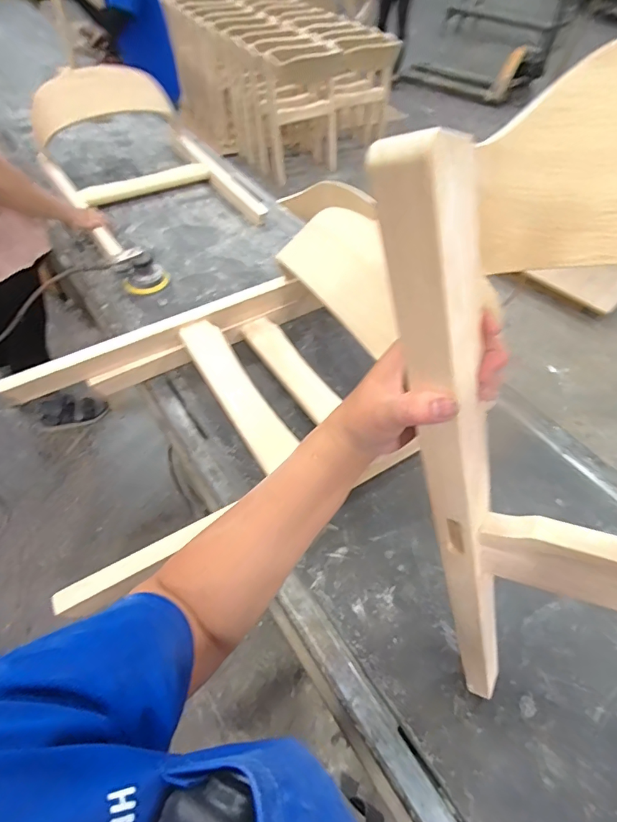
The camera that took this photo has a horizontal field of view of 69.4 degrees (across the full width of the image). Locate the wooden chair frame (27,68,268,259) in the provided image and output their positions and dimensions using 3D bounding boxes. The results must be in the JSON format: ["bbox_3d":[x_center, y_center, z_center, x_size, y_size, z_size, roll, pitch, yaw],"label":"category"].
[{"bbox_3d":[-0.530,-0.872,1.471,0.616,0.271,0.662,-25,57,-22],"label":"wooden chair frame"}]

